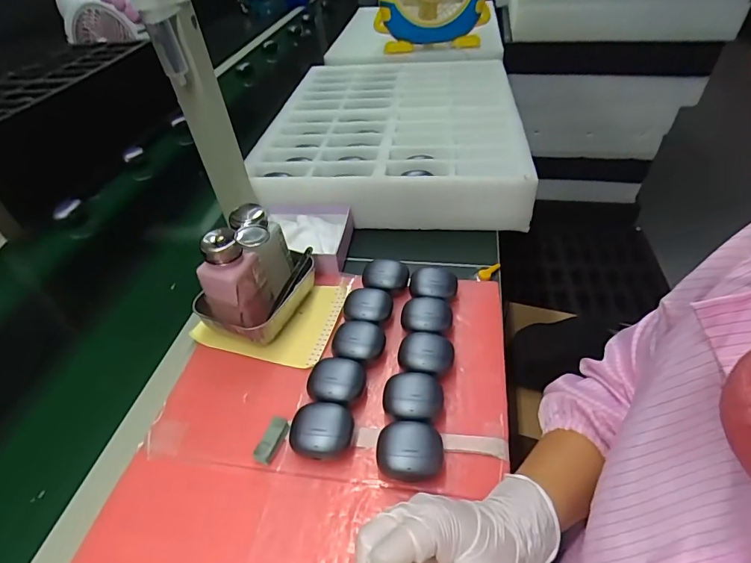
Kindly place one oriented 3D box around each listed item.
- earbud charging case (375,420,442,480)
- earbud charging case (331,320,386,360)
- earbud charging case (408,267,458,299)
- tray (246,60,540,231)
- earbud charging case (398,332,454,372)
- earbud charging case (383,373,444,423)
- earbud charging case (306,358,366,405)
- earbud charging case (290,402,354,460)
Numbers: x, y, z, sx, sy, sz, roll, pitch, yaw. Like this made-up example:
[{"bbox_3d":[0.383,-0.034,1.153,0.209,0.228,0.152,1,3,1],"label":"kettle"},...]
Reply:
[{"bbox_3d":[0.031,0.149,0.381,0.055,0.031,0.047,-1,43,5],"label":"earbud charging case"},{"bbox_3d":[-0.018,0.066,0.474,0.056,0.029,0.054,-4,43,2],"label":"earbud charging case"},{"bbox_3d":[0.070,0.007,0.541,0.059,0.038,0.049,9,45,16],"label":"earbud charging case"},{"bbox_3d":[0.038,-0.276,0.806,0.418,0.115,0.497,1,43,7],"label":"tray"},{"bbox_3d":[0.053,0.078,0.454,0.055,0.035,0.047,5,44,12],"label":"earbud charging case"},{"bbox_3d":[0.036,0.115,0.418,0.054,0.031,0.051,6,44,13],"label":"earbud charging case"},{"bbox_3d":[-0.039,0.104,0.435,0.054,0.028,0.049,5,44,12],"label":"earbud charging case"},{"bbox_3d":[-0.049,0.139,0.398,0.055,0.030,0.050,0,43,6],"label":"earbud charging case"}]

